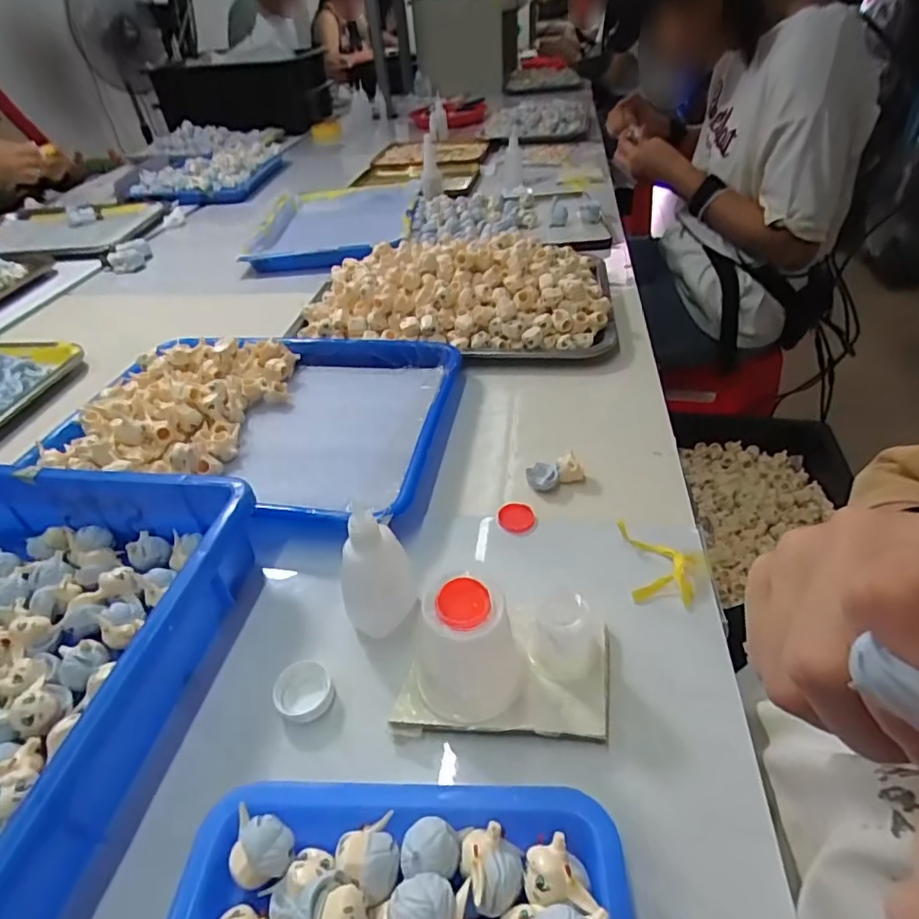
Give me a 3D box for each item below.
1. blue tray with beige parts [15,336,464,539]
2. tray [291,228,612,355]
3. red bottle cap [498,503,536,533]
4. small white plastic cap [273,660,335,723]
[{"bbox_3d":[-0.171,-0.043,0.475,0.319,0.046,0.253,3,41,10],"label":"blue tray with beige parts"},{"bbox_3d":[-0.003,-0.198,0.626,0.349,0.072,0.219,5,41,12],"label":"tray"},{"bbox_3d":[0.040,0.040,0.389,0.025,0.004,0.028,1,41,8],"label":"red bottle cap"},{"bbox_3d":[-0.084,0.127,0.299,0.029,0.014,0.030,-3,40,3],"label":"small white plastic cap"}]

